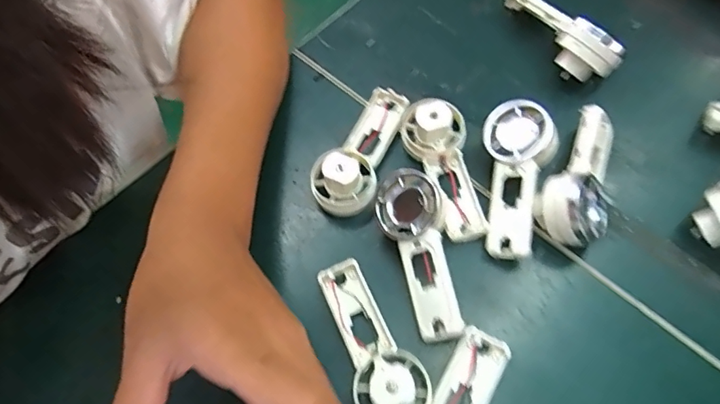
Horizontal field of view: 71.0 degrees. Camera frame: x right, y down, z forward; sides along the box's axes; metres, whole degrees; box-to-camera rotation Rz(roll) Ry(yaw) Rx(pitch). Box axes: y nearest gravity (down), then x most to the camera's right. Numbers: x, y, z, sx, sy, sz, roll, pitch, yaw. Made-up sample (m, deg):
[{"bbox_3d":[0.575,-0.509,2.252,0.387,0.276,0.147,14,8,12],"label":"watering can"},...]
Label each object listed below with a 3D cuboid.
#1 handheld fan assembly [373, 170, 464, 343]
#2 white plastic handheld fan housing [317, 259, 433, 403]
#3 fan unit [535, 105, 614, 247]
[{"bbox_3d":[0.038,0.029,0.289,0.039,0.024,0.094,-21,74,22],"label":"handheld fan assembly"},{"bbox_3d":[0.002,0.073,0.267,0.038,0.027,0.092,-28,65,-10],"label":"white plastic handheld fan housing"},{"bbox_3d":[0.135,-0.014,0.300,0.040,0.036,0.088,28,68,16],"label":"fan unit"}]

